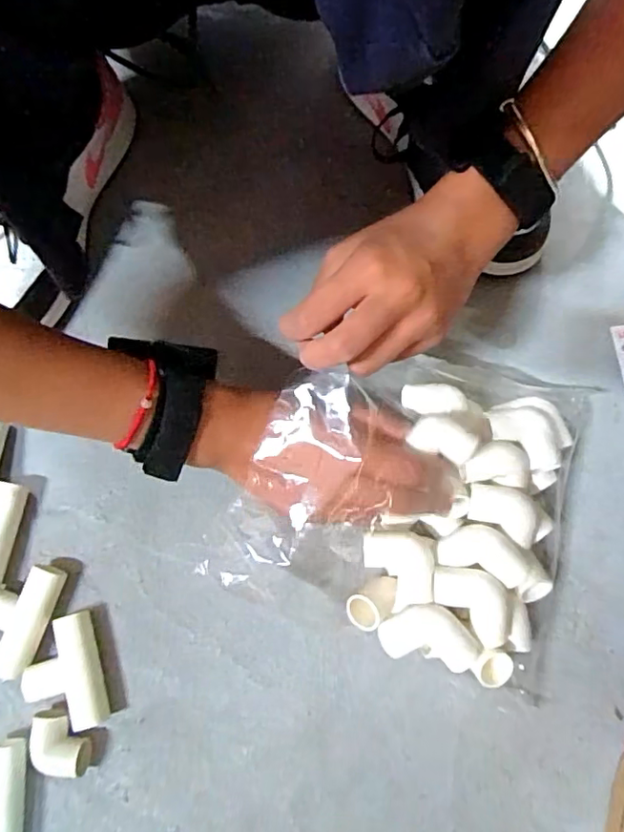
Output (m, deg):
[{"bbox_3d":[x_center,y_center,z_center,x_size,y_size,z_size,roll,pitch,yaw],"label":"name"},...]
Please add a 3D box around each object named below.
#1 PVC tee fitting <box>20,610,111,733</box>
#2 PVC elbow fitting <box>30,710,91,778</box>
[{"bbox_3d":[-0.168,0.176,0.388,0.049,0.022,0.072,-15,75,-2],"label":"PVC tee fitting"},{"bbox_3d":[-0.164,0.214,0.374,0.038,0.020,0.034,3,75,3],"label":"PVC elbow fitting"}]

